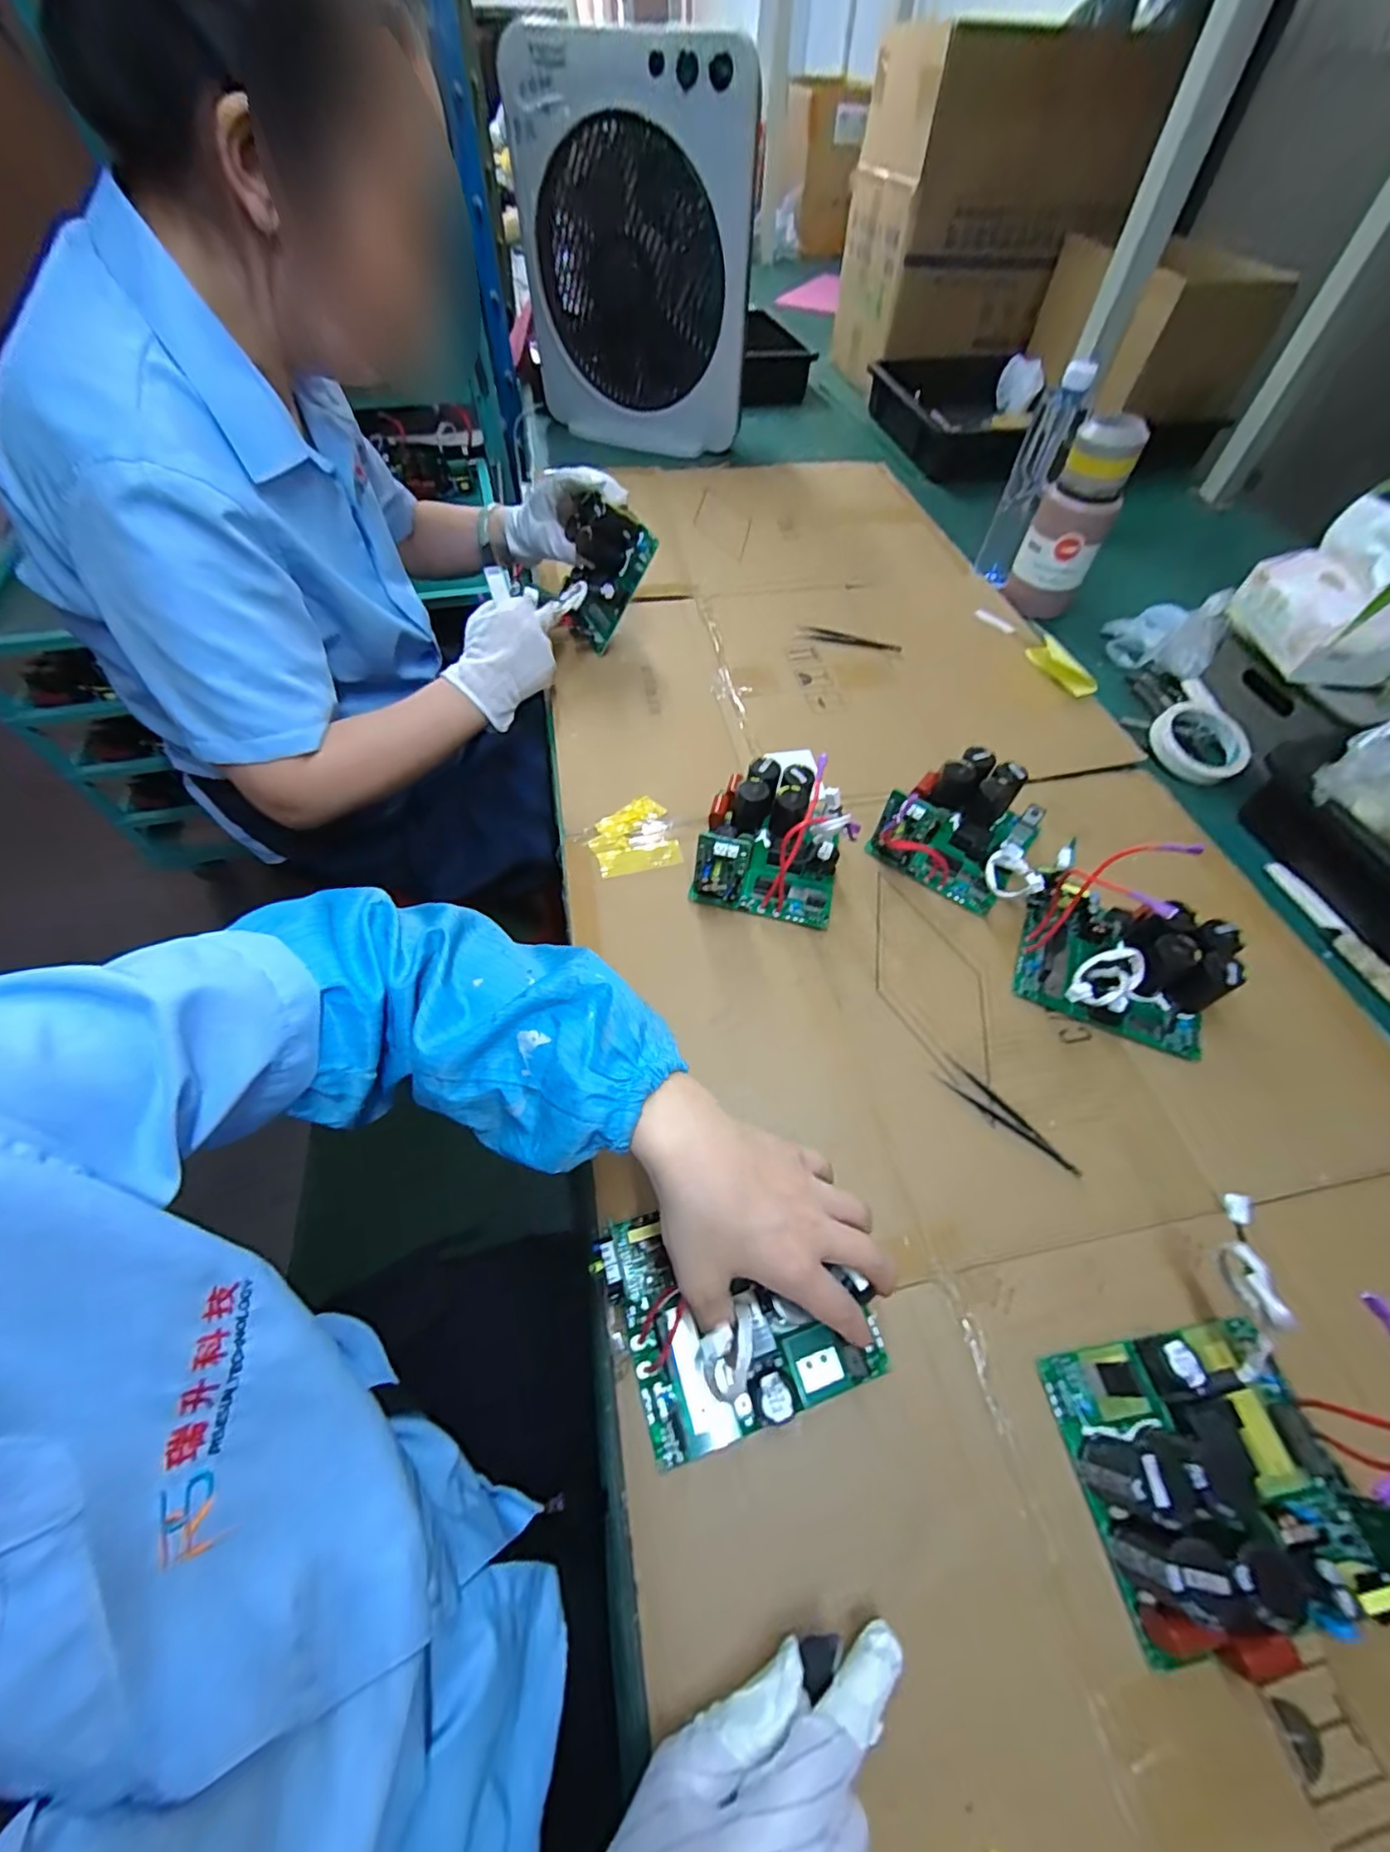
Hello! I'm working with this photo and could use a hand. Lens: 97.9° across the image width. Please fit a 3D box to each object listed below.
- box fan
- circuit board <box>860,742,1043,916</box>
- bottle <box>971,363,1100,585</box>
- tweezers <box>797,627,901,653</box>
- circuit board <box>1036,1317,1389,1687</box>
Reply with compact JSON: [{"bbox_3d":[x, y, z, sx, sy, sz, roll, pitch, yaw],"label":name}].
[{"bbox_3d":[-0.123,-1.049,0.960,0.431,0.427,0.125,22,54,11],"label":"box fan"},{"bbox_3d":[0.244,-0.089,0.541,0.131,0.066,0.151,30,61,19],"label":"circuit board"},{"bbox_3d":[0.426,-0.566,0.770,0.054,0.207,0.066,19,58,12],"label":"bottle"},{"bbox_3d":[0.191,-0.353,0.750,0.126,0.008,0.025,10,57,6],"label":"tweezers"},{"bbox_3d":[0.275,0.278,0.303,0.144,0.055,0.123,-9,57,-6],"label":"circuit board"}]

